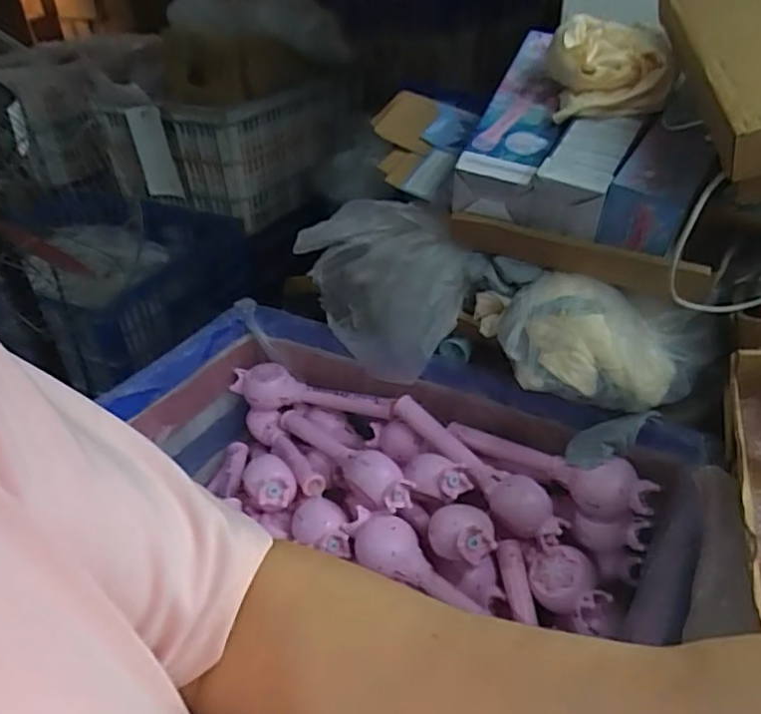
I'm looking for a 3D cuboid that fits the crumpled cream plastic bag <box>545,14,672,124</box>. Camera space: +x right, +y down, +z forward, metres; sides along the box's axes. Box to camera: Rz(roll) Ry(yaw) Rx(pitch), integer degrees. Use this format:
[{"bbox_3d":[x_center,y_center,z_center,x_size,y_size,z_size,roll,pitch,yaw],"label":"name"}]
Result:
[{"bbox_3d":[0.303,-0.384,0.835,0.154,0.105,0.093,4,36,11],"label":"crumpled cream plastic bag"}]

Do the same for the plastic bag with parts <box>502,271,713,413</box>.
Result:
[{"bbox_3d":[0.280,-0.015,0.810,0.252,0.125,0.101,15,39,25],"label":"plastic bag with parts"}]

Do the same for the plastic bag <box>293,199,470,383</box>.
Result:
[{"bbox_3d":[0.004,-0.105,0.981,0.256,0.237,0.119,23,43,32],"label":"plastic bag"}]

